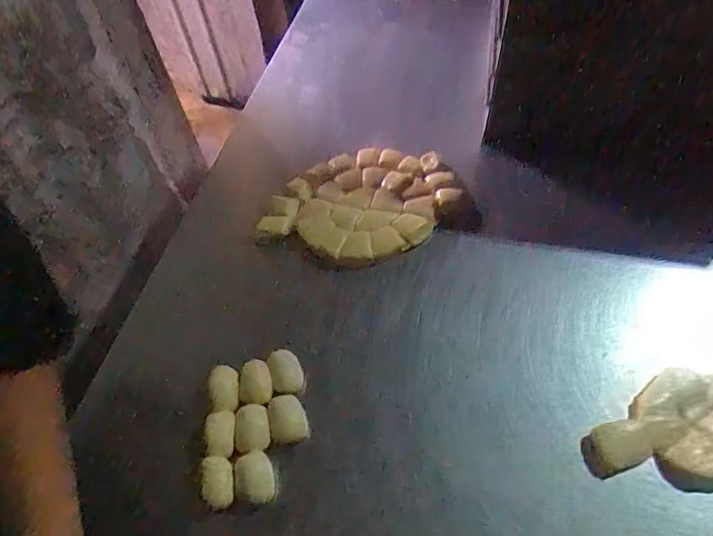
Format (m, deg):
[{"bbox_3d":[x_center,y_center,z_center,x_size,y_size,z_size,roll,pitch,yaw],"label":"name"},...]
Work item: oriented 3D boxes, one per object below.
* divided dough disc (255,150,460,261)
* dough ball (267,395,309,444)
[{"bbox_3d":[0.004,-0.082,0.631,0.216,0.041,0.220,25,62,19],"label":"divided dough disc"},{"bbox_3d":[-0.069,0.153,0.483,0.037,0.025,0.043,-13,57,-5],"label":"dough ball"}]

